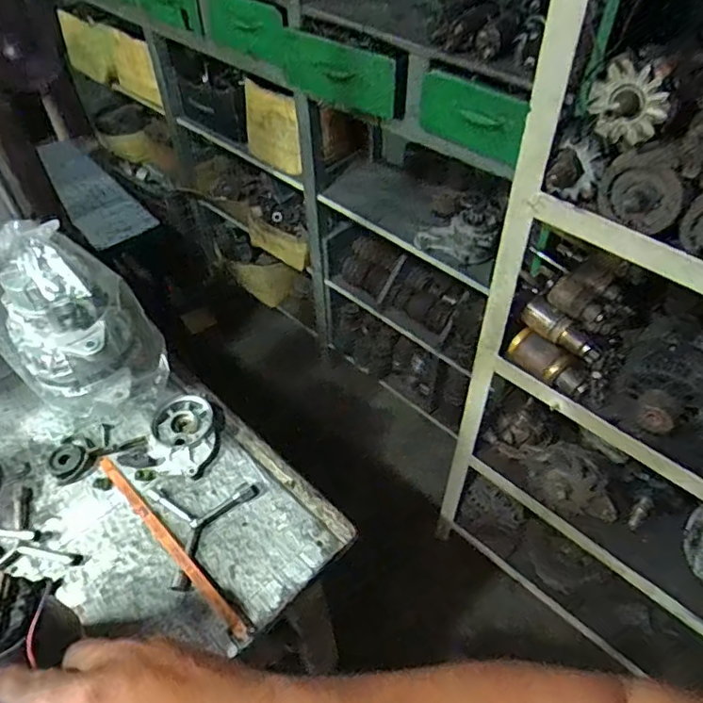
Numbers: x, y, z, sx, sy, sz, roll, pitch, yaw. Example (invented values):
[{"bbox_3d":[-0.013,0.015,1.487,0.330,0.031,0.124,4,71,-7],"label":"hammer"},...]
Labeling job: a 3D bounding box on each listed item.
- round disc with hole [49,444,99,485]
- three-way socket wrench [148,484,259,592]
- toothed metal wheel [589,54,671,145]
[{"bbox_3d":[-0.359,0.143,0.729,0.053,0.012,0.055,-1,49,1],"label":"round disc with hole"},{"bbox_3d":[-0.183,0.216,0.666,0.132,0.014,0.124,-2,49,-1],"label":"three-way socket wrench"},{"bbox_3d":[0.303,-0.273,0.620,0.028,0.072,0.091,-23,52,-17],"label":"toothed metal wheel"}]

